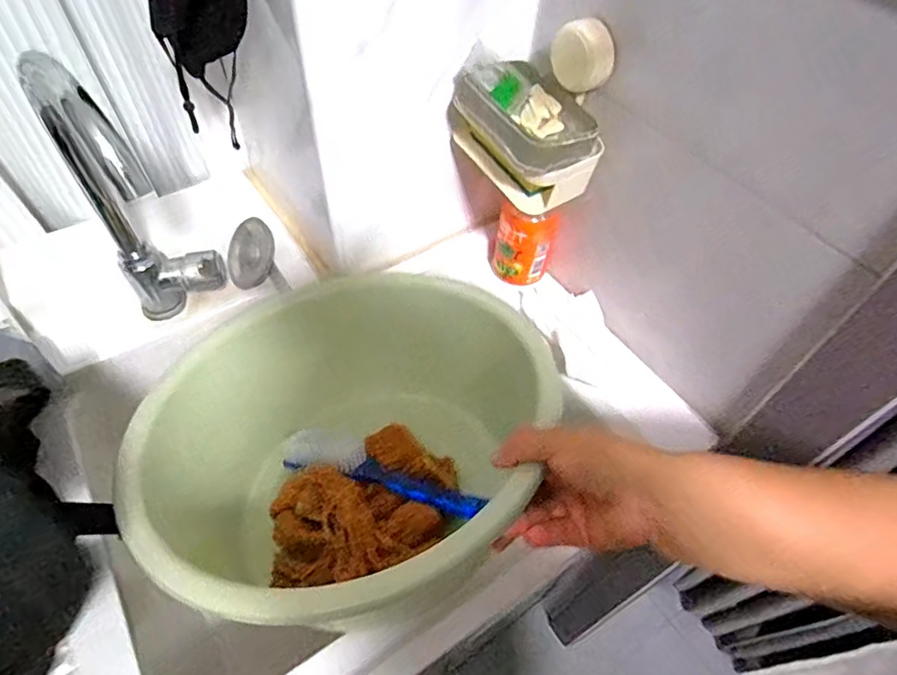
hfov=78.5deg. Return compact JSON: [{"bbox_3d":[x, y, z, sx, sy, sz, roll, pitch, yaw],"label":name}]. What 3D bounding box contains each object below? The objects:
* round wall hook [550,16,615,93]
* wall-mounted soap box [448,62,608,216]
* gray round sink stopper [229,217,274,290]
[{"bbox_3d":[0.117,-0.248,0.481,0.027,0.050,0.055,-33,61,-24],"label":"round wall hook"},{"bbox_3d":[0.071,-0.192,0.519,0.091,0.085,0.136,-30,60,-23],"label":"wall-mounted soap box"},{"bbox_3d":[-0.238,-0.101,0.664,0.067,0.022,0.074,-23,86,20],"label":"gray round sink stopper"}]

